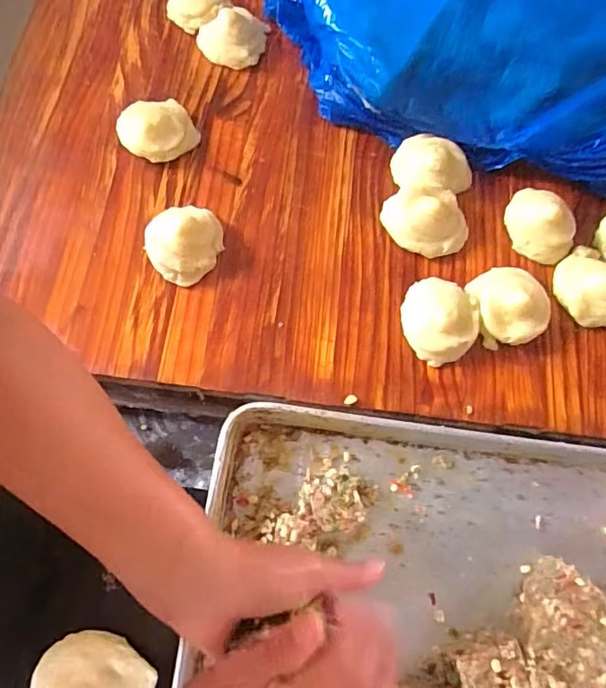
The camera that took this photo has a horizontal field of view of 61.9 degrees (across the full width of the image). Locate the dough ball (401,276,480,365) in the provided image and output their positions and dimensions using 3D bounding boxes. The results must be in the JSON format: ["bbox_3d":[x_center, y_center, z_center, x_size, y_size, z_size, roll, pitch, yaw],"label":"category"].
[{"bbox_3d":[0.137,-0.028,0.504,0.079,0.037,0.081,1,71,-2],"label":"dough ball"}]

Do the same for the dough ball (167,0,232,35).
[{"bbox_3d":[-0.131,-0.422,0.627,0.074,0.025,0.066,-15,72,-7],"label":"dough ball"}]

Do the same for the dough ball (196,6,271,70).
[{"bbox_3d":[-0.086,-0.377,0.610,0.076,0.030,0.075,1,71,-2],"label":"dough ball"}]

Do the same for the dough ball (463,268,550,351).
[{"bbox_3d":[0.214,-0.042,0.511,0.079,0.030,0.079,1,71,-2],"label":"dough ball"}]

